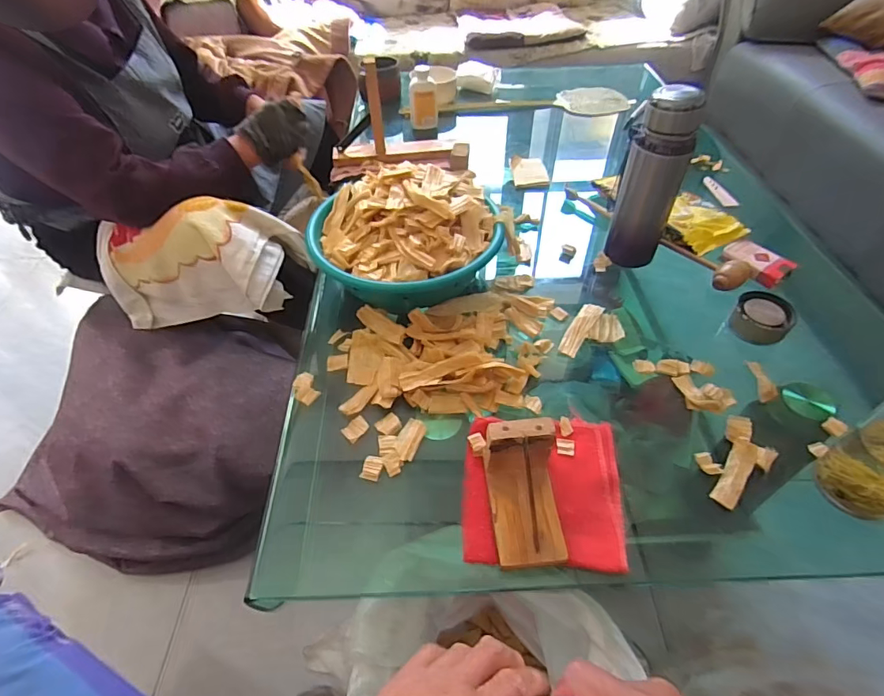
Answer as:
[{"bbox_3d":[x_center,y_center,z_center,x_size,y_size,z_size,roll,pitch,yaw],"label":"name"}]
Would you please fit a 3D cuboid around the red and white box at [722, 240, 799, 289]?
[{"bbox_3d":[0.454,-0.126,0.669,0.052,0.021,0.087,-23,52,-18],"label":"red and white box"}]

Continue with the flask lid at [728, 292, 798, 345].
[{"bbox_3d":[0.404,-0.039,0.588,0.063,0.033,0.068,30,56,25],"label":"flask lid"}]

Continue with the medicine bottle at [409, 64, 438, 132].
[{"bbox_3d":[-0.039,-0.523,0.976,0.058,0.114,0.032,-2,49,0],"label":"medicine bottle"}]

